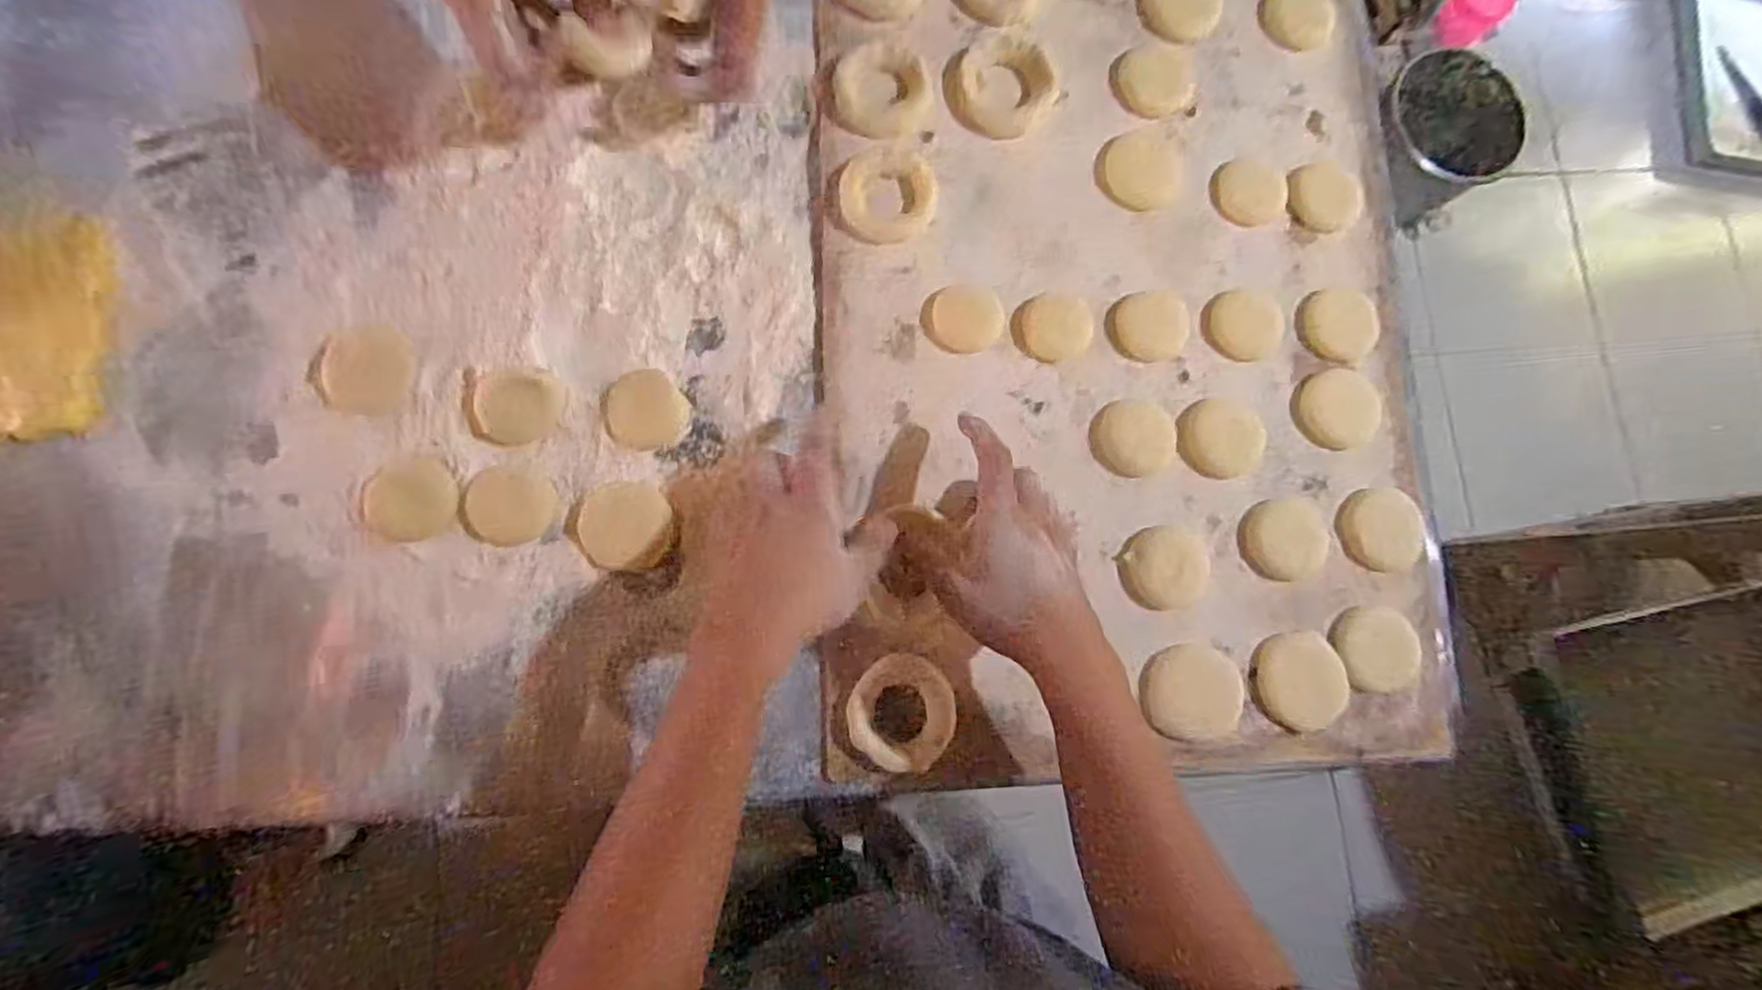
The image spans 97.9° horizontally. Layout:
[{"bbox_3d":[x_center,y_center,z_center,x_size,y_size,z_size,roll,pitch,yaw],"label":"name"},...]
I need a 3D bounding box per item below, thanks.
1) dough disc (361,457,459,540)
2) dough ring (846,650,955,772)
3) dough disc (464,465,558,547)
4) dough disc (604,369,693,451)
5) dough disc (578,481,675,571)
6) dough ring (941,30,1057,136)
[{"bbox_3d":[-0.294,0.002,0.480,0.056,0.005,0.051,1,82,-5],"label":"dough disc"},{"bbox_3d":[0.013,0.135,0.482,0.065,0.016,0.067,1,82,-5],"label":"dough ring"},{"bbox_3d":[-0.233,0.007,0.483,0.052,0.005,0.047,-1,82,-5],"label":"dough disc"},{"bbox_3d":[-0.154,-0.056,0.507,0.049,0.015,0.050,1,82,-5],"label":"dough disc"},{"bbox_3d":[-0.164,0.019,0.495,0.057,0.005,0.056,1,82,-5],"label":"dough disc"},{"bbox_3d":[0.089,-0.299,0.554,0.073,0.011,0.082,45,81,3],"label":"dough ring"}]

